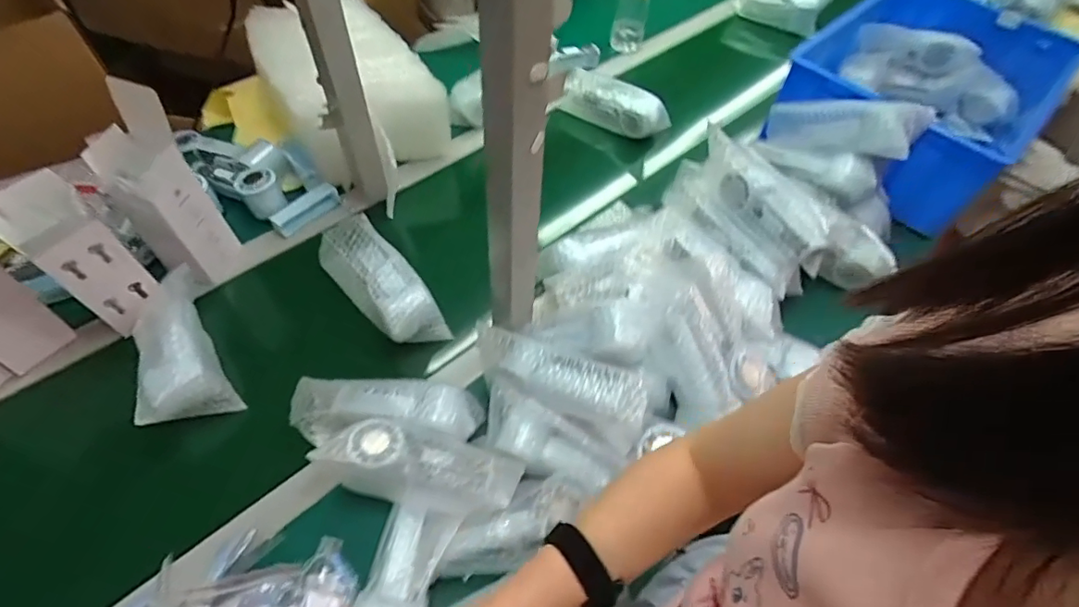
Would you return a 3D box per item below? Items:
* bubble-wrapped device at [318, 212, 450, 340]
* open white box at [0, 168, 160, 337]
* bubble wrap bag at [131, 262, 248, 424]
[{"bbox_3d":[-0.215,-0.028,0.706,0.079,0.057,0.209,-35,65,-25],"label":"bubble-wrapped device"},{"bbox_3d":[-0.529,-0.062,0.593,0.081,0.214,0.089,33,59,17],"label":"open white box"},{"bbox_3d":[-0.439,0.046,0.634,0.085,0.059,0.203,-23,60,-19],"label":"bubble wrap bag"}]

